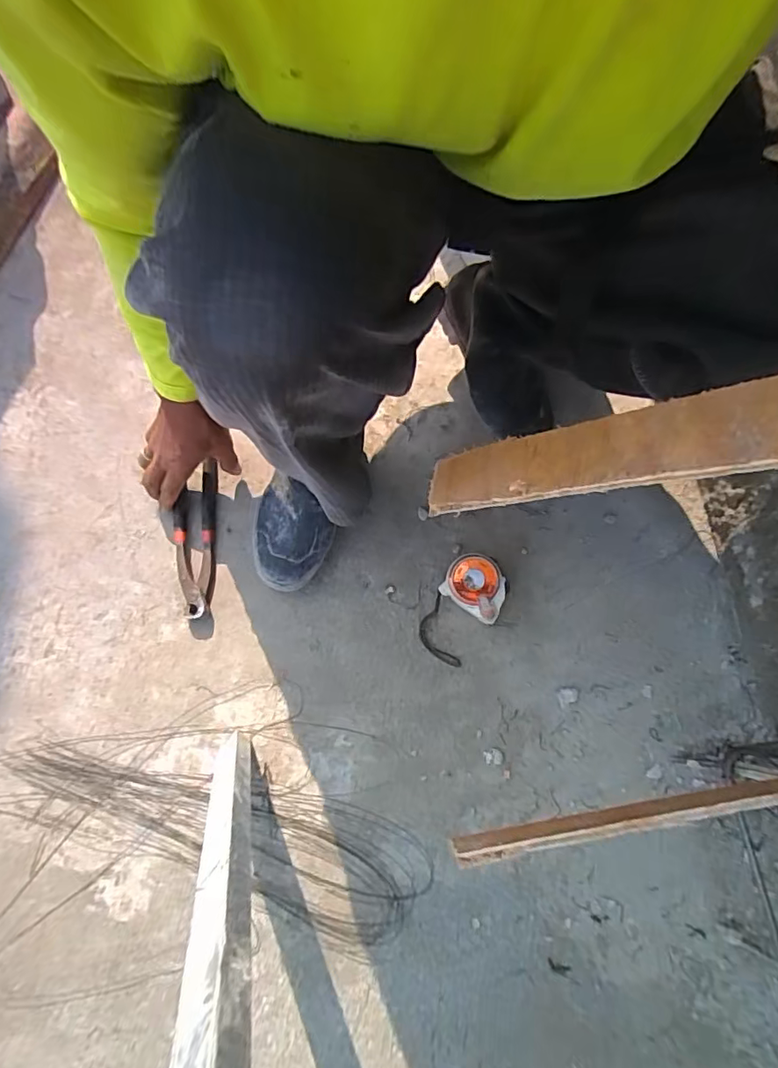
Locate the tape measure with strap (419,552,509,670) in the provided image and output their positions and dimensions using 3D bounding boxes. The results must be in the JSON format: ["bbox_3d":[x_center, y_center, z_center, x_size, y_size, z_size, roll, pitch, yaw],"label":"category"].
[{"bbox_3d":[0.087,0.086,0.622,0.072,0.034,0.126,33,78,9],"label":"tape measure with strap"}]

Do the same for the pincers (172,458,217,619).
[{"bbox_3d":[-0.239,0.005,0.649,0.049,0.021,0.192,-2,72,0],"label":"pincers"}]

